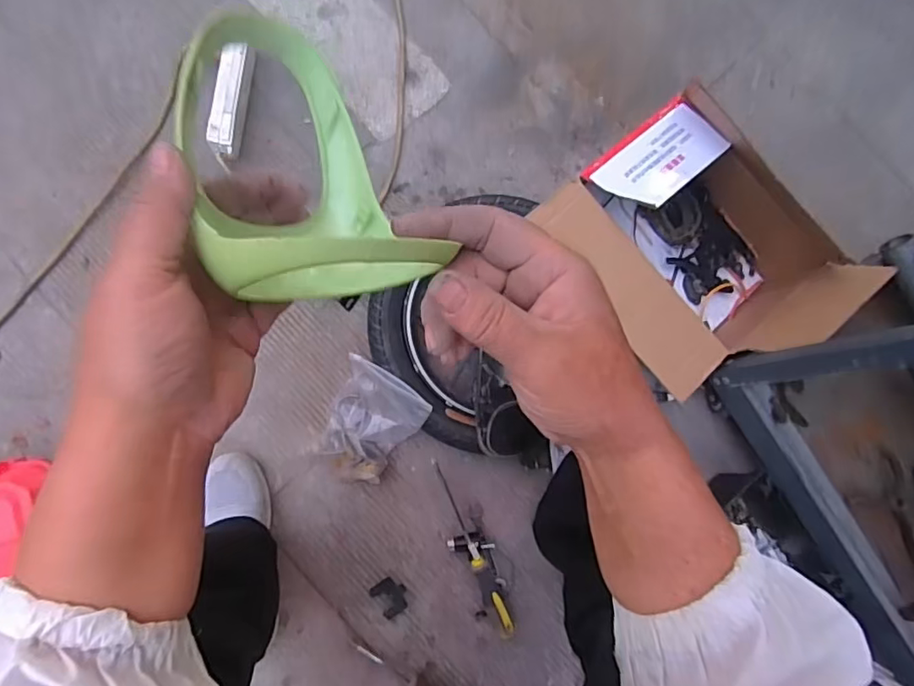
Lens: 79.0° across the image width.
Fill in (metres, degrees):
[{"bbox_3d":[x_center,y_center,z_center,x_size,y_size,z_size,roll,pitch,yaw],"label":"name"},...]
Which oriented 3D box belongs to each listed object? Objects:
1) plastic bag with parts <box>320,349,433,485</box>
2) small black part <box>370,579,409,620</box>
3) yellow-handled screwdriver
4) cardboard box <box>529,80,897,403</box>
[{"bbox_3d":[-0.119,0.112,0.749,0.124,0.078,0.154,27,79,-3],"label":"plastic bag with parts"},{"bbox_3d":[-0.089,0.345,0.753,0.040,0.009,0.050,-36,89,-12],"label":"small black part"},{"bbox_3d":[0.020,0.280,0.763,0.024,0.036,0.254,-23,89,-9],"label":"yellow-handled screwdriver"},{"bbox_3d":[0.319,-0.128,0.785,0.321,0.203,0.348,-37,88,-11],"label":"cardboard box"}]

